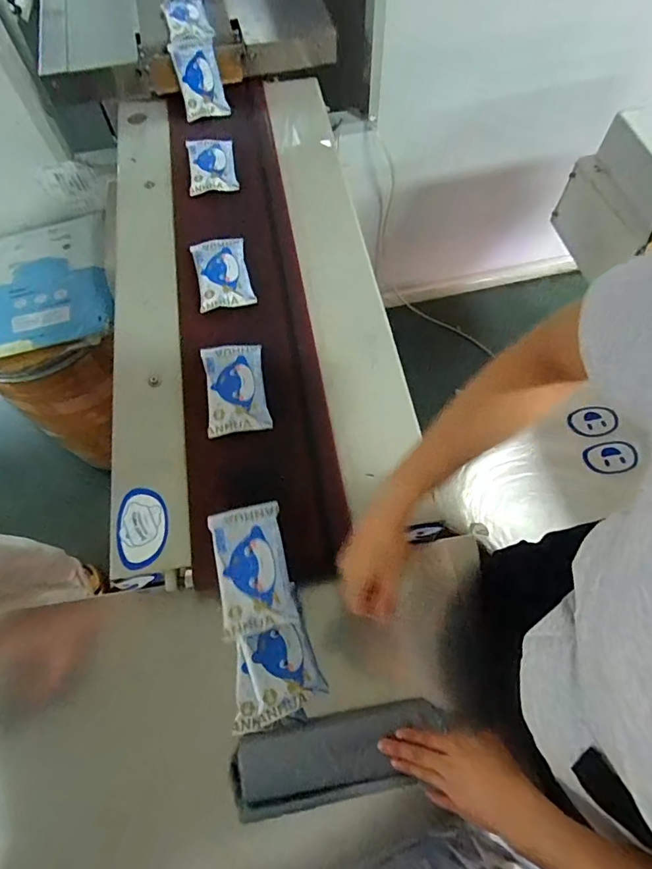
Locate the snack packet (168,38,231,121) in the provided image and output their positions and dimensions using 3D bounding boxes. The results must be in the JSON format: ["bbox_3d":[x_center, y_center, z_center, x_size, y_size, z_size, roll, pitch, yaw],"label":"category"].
[{"bbox_3d":[-0.251,-0.709,0.933,0.083,0.030,0.151,-14,98,-10],"label":"snack packet"}]

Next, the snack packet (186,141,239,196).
[{"bbox_3d":[-0.212,-0.501,0.866,0.085,0.015,0.143,-8,65,-4],"label":"snack packet"}]

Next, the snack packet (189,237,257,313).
[{"bbox_3d":[-0.166,-0.262,0.746,0.083,0.011,0.144,-12,66,-5],"label":"snack packet"}]

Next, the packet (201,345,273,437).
[{"bbox_3d":[-0.128,-0.068,0.656,0.082,0.013,0.139,-9,65,-4],"label":"packet"}]

